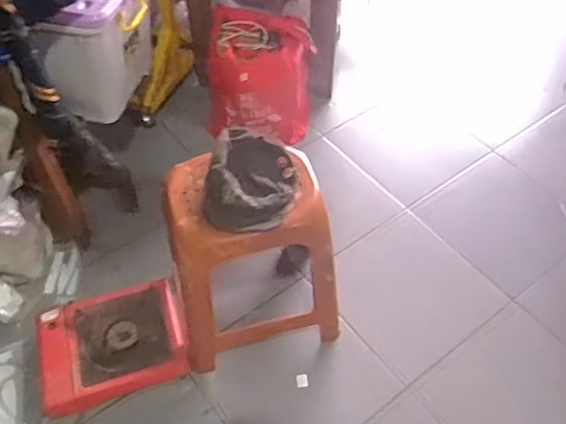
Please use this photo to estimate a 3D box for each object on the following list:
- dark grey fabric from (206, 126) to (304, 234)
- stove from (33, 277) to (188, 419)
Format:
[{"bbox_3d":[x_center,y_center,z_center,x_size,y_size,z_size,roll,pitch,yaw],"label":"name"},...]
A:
[{"bbox_3d":[-0.067,-0.072,1.183,0.189,0.077,0.227,-4,52,-3],"label":"dark grey fabric"},{"bbox_3d":[-0.424,0.325,1.423,0.358,0.081,0.264,-13,53,-10],"label":"stove"}]

